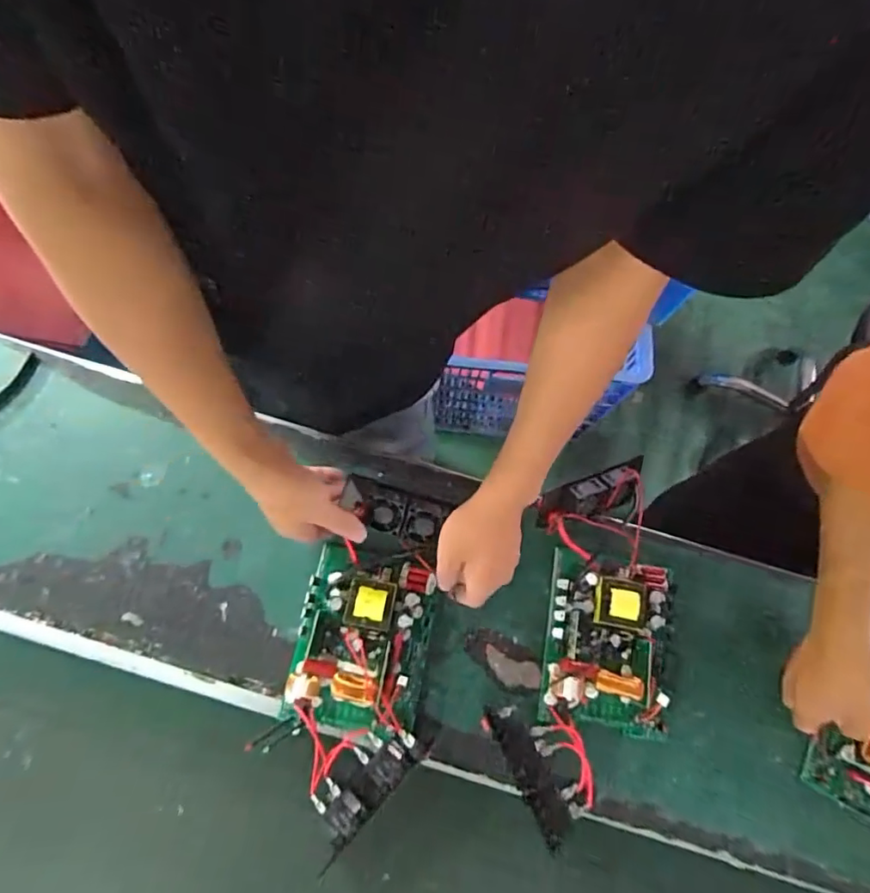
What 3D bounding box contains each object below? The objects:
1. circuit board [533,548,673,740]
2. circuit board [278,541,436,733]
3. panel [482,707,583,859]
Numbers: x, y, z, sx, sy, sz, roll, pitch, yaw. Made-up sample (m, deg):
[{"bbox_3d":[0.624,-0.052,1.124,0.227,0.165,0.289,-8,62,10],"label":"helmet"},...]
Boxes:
[{"bbox_3d":[0.168,0.188,0.516,0.121,0.037,0.164,11,73,0],"label":"circuit board"},{"bbox_3d":[-0.071,0.184,0.509,0.125,0.041,0.162,10,73,-1],"label":"circuit board"},{"bbox_3d":[0.088,0.285,0.477,0.052,0.047,0.116,-29,77,-11],"label":"panel"}]

